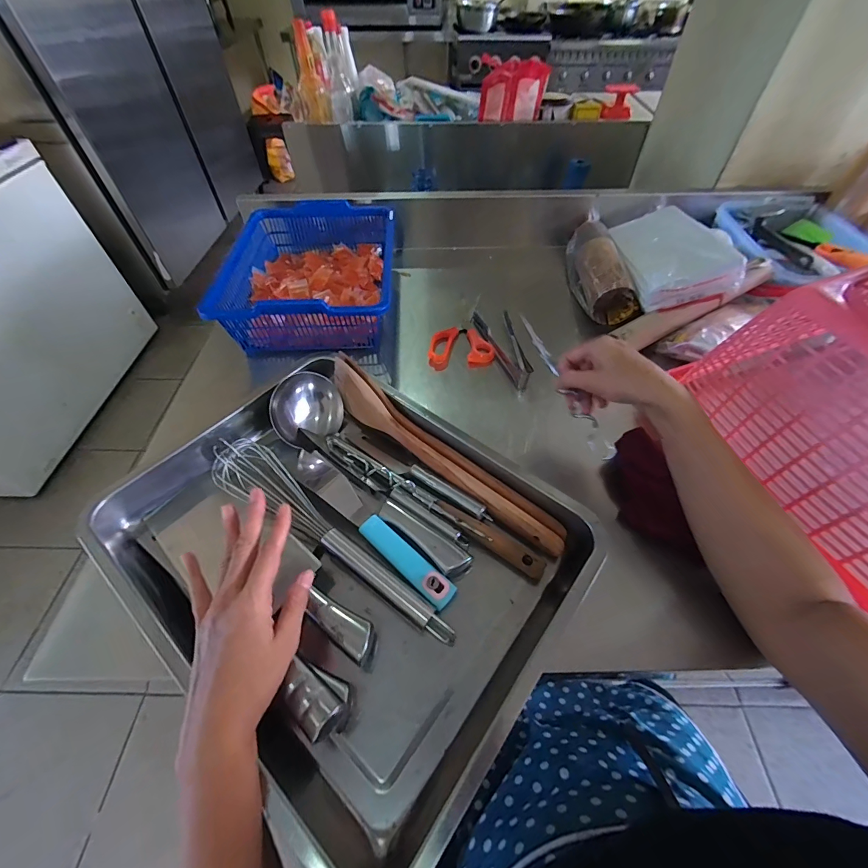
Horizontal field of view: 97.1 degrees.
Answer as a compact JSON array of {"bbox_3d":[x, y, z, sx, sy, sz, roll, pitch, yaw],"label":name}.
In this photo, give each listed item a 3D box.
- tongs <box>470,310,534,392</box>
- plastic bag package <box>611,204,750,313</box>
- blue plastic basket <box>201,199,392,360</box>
[{"bbox_3d":[0.105,-0.139,0.603,0.062,0.028,0.171,-7,56,-2],"label":"tongs"},{"bbox_3d":[0.400,-0.320,0.661,0.133,0.053,0.317,-17,40,26],"label":"plastic bag package"},{"bbox_3d":[-0.201,-0.284,0.660,0.273,0.090,0.330,-3,56,1],"label":"blue plastic basket"}]

